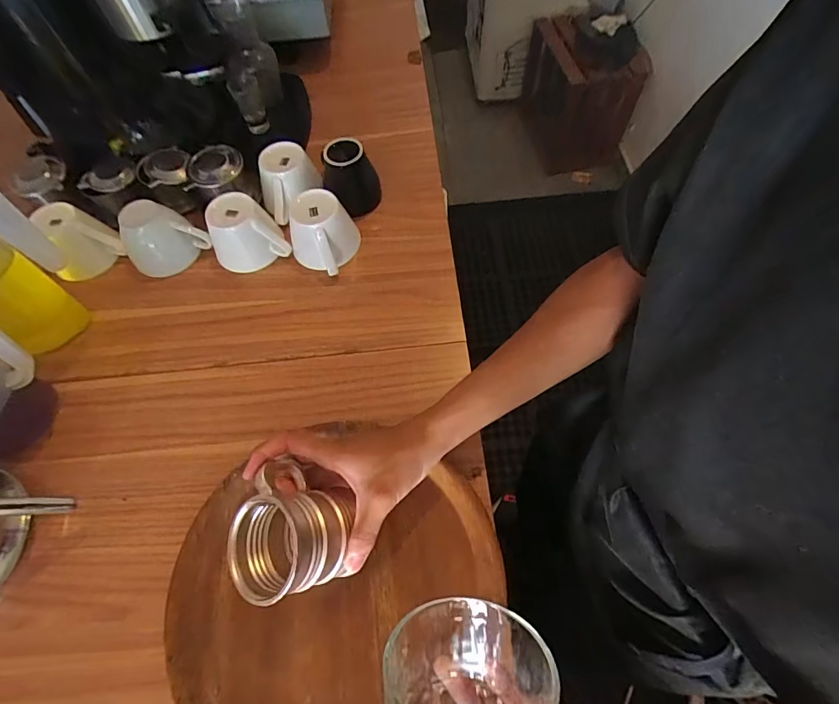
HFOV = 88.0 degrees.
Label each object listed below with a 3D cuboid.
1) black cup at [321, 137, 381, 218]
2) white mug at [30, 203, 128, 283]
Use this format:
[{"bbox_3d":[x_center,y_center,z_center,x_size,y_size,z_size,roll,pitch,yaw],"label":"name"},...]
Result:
[{"bbox_3d":[-0.089,-0.228,0.575,0.066,0.081,0.065,-1,64,2],"label":"black cup"},{"bbox_3d":[-0.448,-0.146,0.565,0.085,0.067,0.068,-42,69,-16],"label":"white mug"}]

